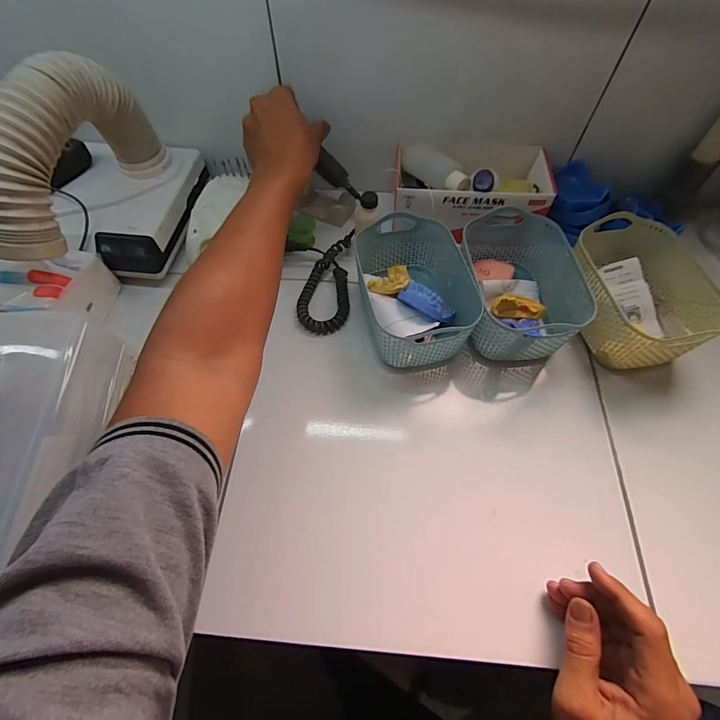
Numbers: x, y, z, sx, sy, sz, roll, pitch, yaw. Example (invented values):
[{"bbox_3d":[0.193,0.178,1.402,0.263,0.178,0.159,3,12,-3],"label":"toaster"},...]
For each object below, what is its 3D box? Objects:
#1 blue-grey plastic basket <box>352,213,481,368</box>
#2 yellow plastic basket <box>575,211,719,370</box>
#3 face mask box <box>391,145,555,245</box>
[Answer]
[{"bbox_3d":[0.061,-0.080,0.460,0.117,0.077,0.174,-11,61,-5],"label":"blue-grey plastic basket"},{"bbox_3d":[0.316,-0.075,0.453,0.121,0.080,0.165,-8,60,-4],"label":"yellow plastic basket"},{"bbox_3d":[0.149,-0.241,0.527,0.200,0.074,0.124,1,60,1],"label":"face mask box"}]

